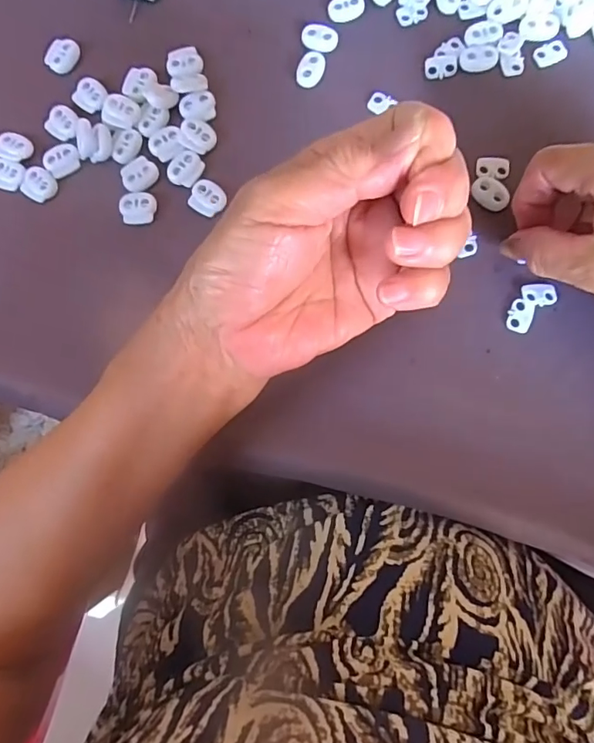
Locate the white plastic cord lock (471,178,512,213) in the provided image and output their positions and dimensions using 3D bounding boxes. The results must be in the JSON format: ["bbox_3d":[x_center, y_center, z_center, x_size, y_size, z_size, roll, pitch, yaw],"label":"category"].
[{"bbox_3d":[0.111,-0.102,0.285,0.017,0.004,0.022,-45,81,-3],"label":"white plastic cord lock"}]

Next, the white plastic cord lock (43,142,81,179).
[{"bbox_3d":[-0.146,-0.132,0.309,0.021,0.006,0.019,-24,81,0],"label":"white plastic cord lock"}]

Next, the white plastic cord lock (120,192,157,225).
[{"bbox_3d":[-0.096,-0.099,0.298,0.020,0.004,0.019,4,82,5],"label":"white plastic cord lock"}]

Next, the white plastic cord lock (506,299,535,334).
[{"bbox_3d":[0.124,-0.031,0.275,0.013,0.004,0.019,17,83,6],"label":"white plastic cord lock"}]

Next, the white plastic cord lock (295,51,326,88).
[{"bbox_3d":[0.009,-0.185,0.304,0.015,0.004,0.022,25,84,7],"label":"white plastic cord lock"}]

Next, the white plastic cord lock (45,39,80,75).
[{"bbox_3d":[-0.151,-0.203,0.320,0.014,0.010,0.022,30,85,8],"label":"white plastic cord lock"}]

